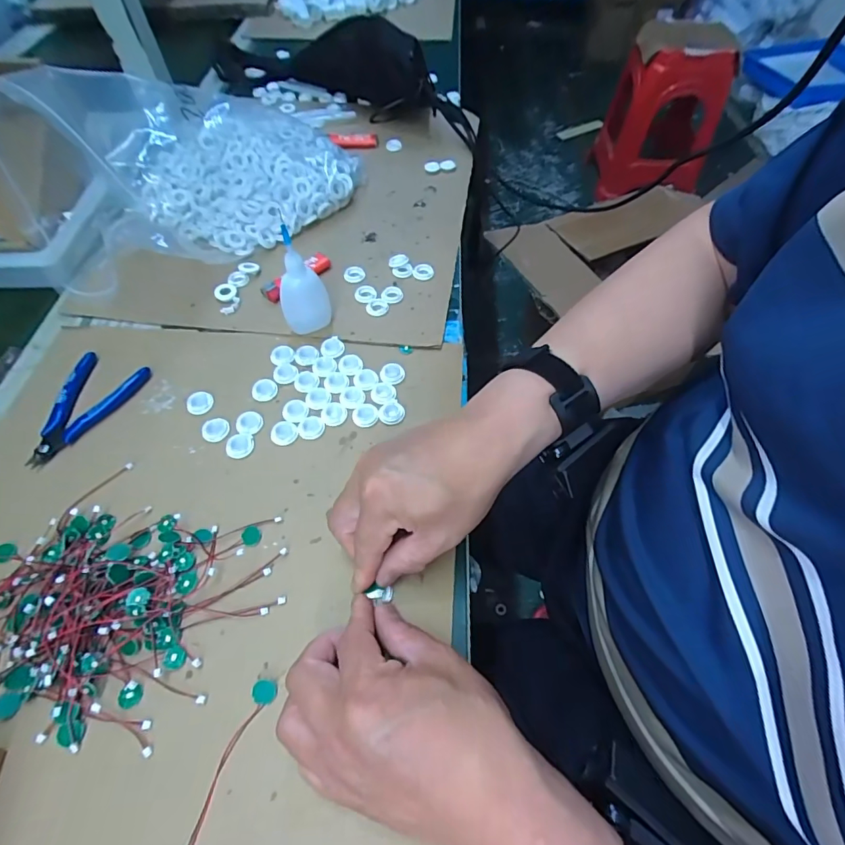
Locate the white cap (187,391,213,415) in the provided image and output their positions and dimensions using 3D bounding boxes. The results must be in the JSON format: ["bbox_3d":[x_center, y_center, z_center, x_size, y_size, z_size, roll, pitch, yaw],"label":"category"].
[{"bbox_3d":[-0.202,-0.018,0.420,0.023,0.010,0.018,-32,64,-21],"label":"white cap"}]

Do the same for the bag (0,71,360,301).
[{"bbox_3d":[-0.259,-0.309,0.513,0.370,0.148,0.262,-34,63,-19],"label":"bag"}]

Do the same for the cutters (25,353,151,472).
[{"bbox_3d":[-0.308,-0.012,0.412,0.061,0.009,0.115,16,59,11],"label":"cutters"}]

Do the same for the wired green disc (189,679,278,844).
[{"bbox_3d":[-0.116,0.204,0.277,0.014,0.008,0.091,19,60,12],"label":"wired green disc"}]

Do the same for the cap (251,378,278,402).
[{"bbox_3d":[-0.145,-0.031,0.424,0.020,0.004,0.023,35,64,20],"label":"cap"}]

